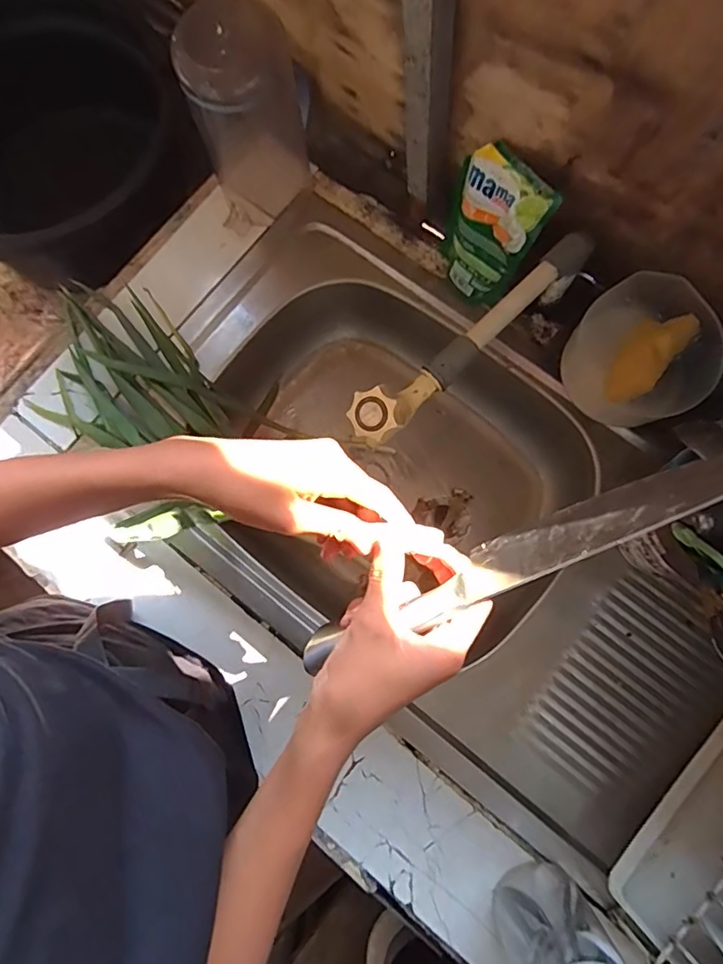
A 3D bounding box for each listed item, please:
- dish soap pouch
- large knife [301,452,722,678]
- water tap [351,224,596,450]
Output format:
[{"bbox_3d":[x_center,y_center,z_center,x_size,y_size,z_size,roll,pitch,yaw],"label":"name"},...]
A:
[{"bbox_3d":[0.138,-0.280,0.597,0.062,0.169,0.108,-41,82,-6],"label":"dish soap pouch"},{"bbox_3d":[0.086,0.053,0.316,0.318,0.044,0.019,-32,113,27],"label":"large knife"},{"bbox_3d":[0.112,-0.138,0.499,0.297,0.065,0.044,-40,82,-6],"label":"water tap"}]

